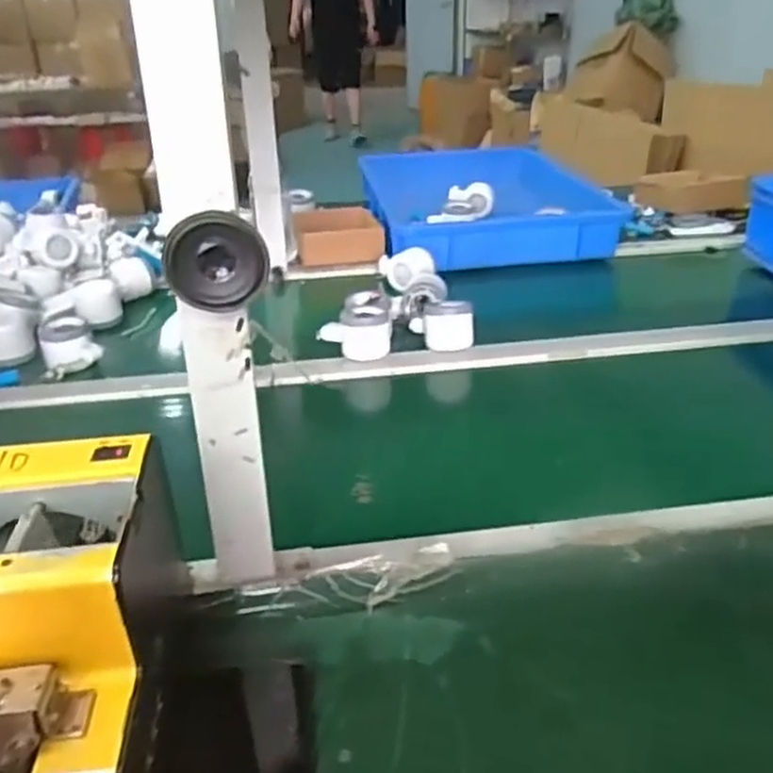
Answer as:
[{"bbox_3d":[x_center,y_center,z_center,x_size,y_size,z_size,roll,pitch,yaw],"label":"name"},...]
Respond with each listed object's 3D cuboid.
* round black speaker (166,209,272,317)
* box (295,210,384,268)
[{"bbox_3d":[-0.093,-0.070,0.403,0.053,0.050,0.031,-6,29,-7],"label":"round black speaker"},{"bbox_3d":[-0.080,-0.255,1.229,0.149,0.060,0.159,-5,28,-5],"label":"box"}]

